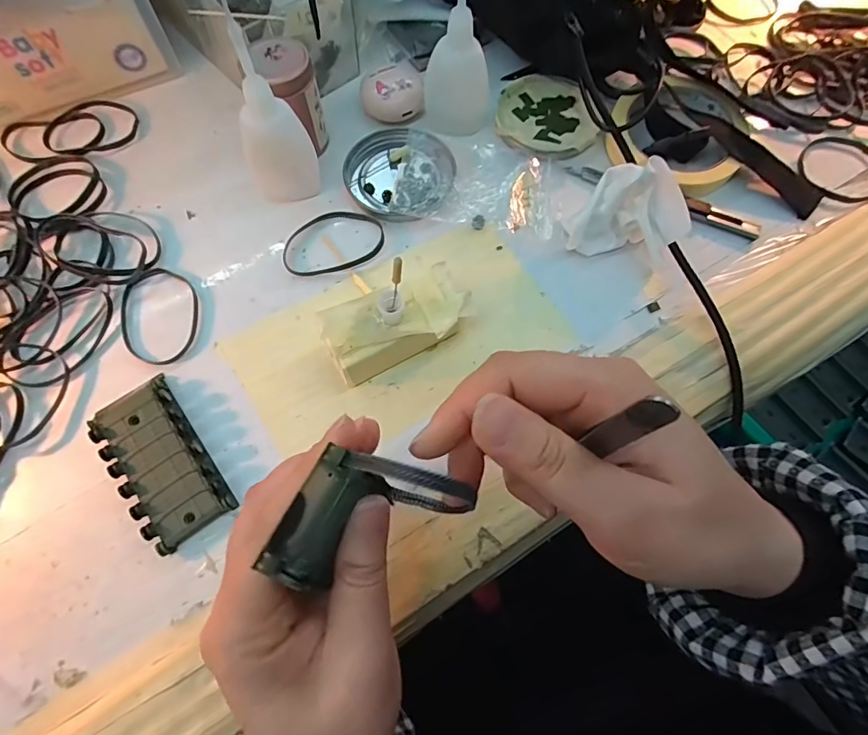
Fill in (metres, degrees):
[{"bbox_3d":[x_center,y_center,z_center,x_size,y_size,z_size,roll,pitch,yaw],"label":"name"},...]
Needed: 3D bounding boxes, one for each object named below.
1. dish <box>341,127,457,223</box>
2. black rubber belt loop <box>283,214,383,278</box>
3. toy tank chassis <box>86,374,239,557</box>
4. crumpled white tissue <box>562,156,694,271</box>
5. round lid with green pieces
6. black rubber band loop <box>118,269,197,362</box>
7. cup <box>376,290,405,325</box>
[{"bbox_3d":[-0.025,-0.139,0.324,0.077,0.008,0.078,0,68,0],"label":"dish"},{"bbox_3d":[-0.069,-0.087,0.311,0.070,0.005,0.047,-17,69,-7],"label":"black rubber belt loop"},{"bbox_3d":[-0.151,0.052,0.252,0.043,0.017,0.091,-37,73,-13],"label":"toy tank chassis"},{"bbox_3d":[0.126,-0.101,0.295,0.070,0.045,0.046,14,70,5],"label":"crumpled white tissue"},{"bbox_3d":[0.085,-0.193,0.352,0.075,0.010,0.081,0,68,0],"label":"round lid with green pieces"},{"bbox_3d":[-0.176,-0.034,0.289,0.048,0.004,0.069,-11,69,-4],"label":"black rubber band loop"},{"bbox_3d":[-0.023,-0.033,0.251,0.014,0.014,0.013,0,68,0],"label":"cup"}]

